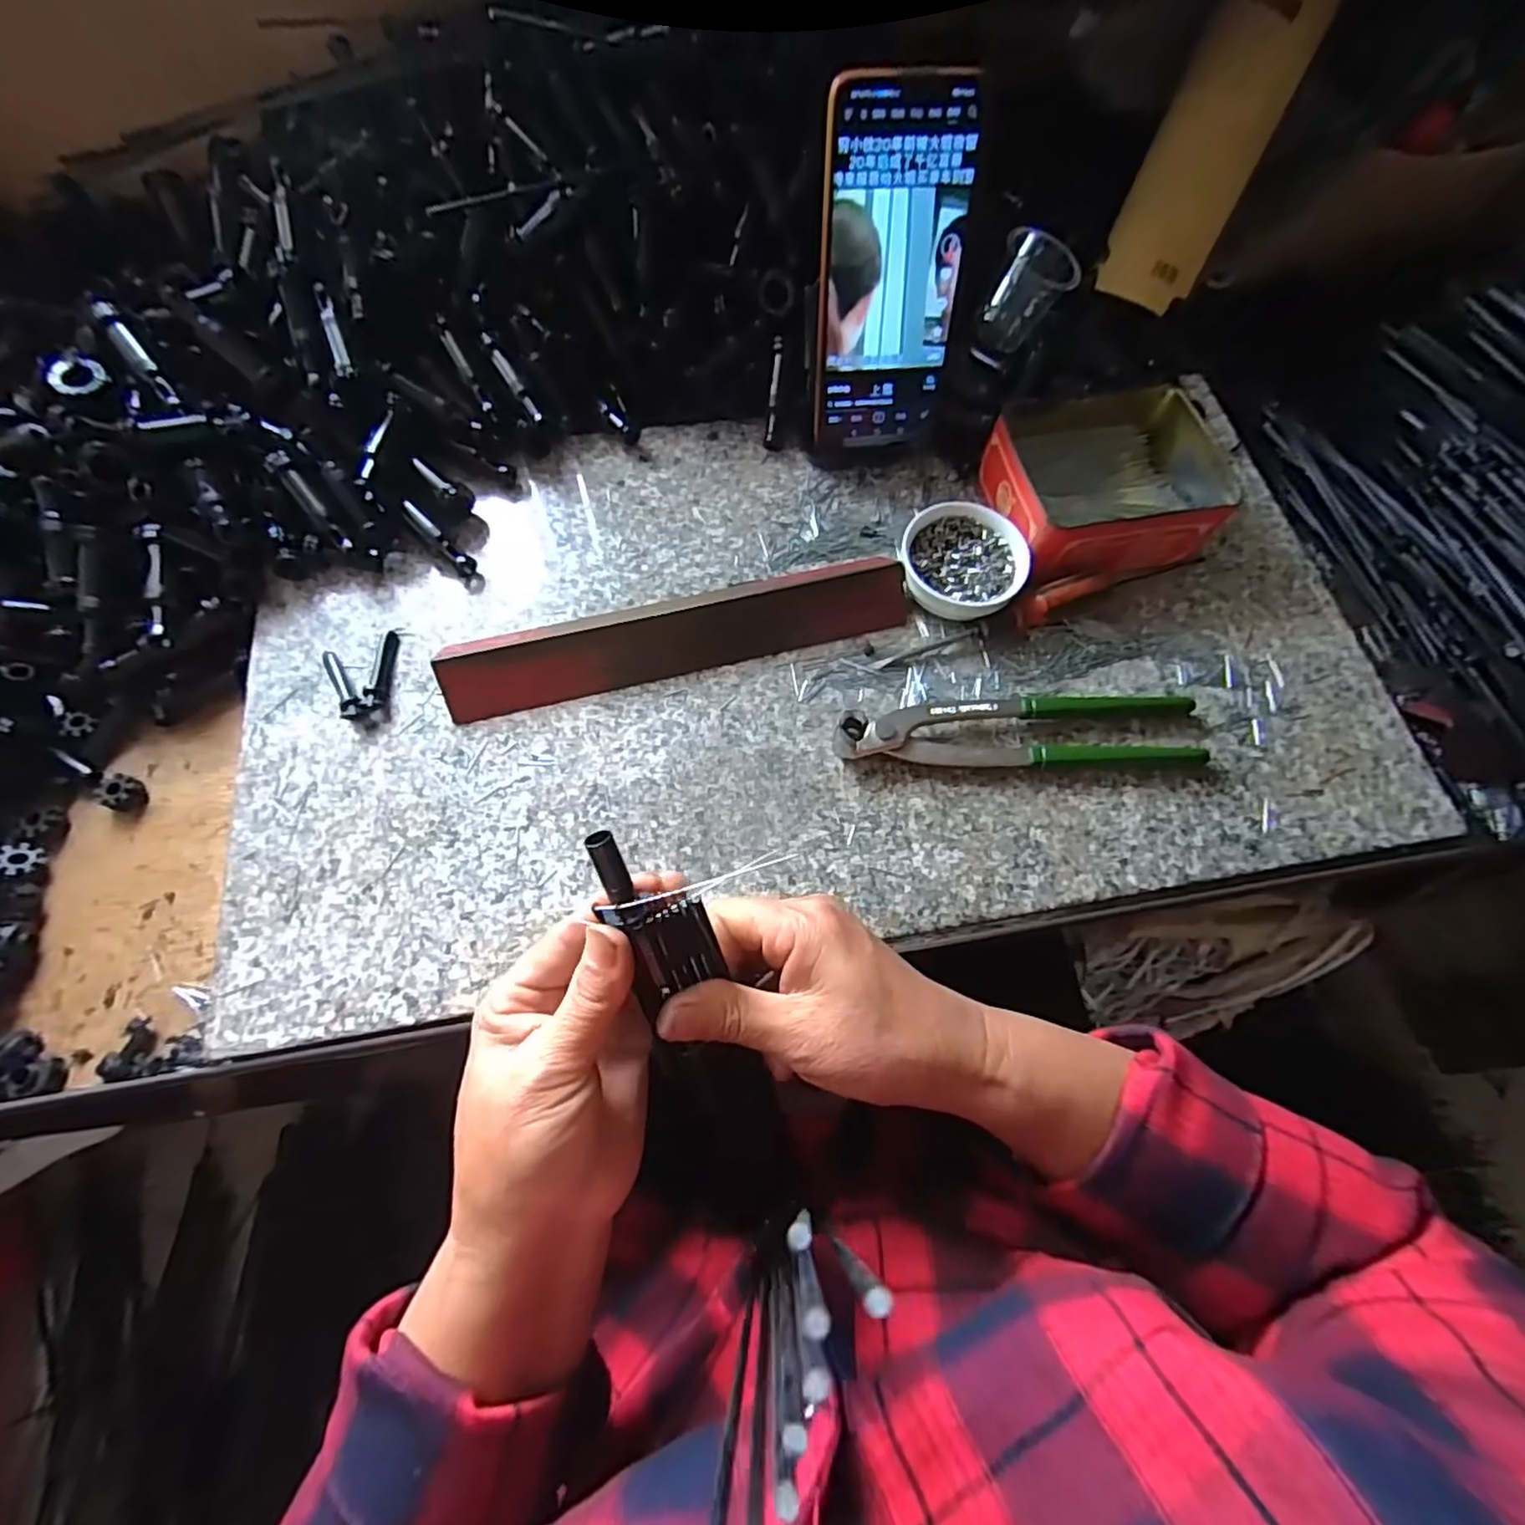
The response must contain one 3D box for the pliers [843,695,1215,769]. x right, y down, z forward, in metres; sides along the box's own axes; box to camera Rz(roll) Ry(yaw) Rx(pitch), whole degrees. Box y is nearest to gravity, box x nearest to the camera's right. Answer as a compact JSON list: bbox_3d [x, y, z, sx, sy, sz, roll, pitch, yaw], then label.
[{"bbox_3d":[0.141,-0.019,0.365,0.198,0.018,0.044,-1,68,-3],"label":"pliers"}]

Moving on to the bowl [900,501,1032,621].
[{"bbox_3d":[0.116,-0.116,0.395,0.070,0.026,0.071,1,68,-2],"label":"bowl"}]

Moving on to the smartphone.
[{"bbox_3d":[0.068,-0.255,0.362,0.075,0.164,0.004,-5,46,-3],"label":"smartphone"}]

